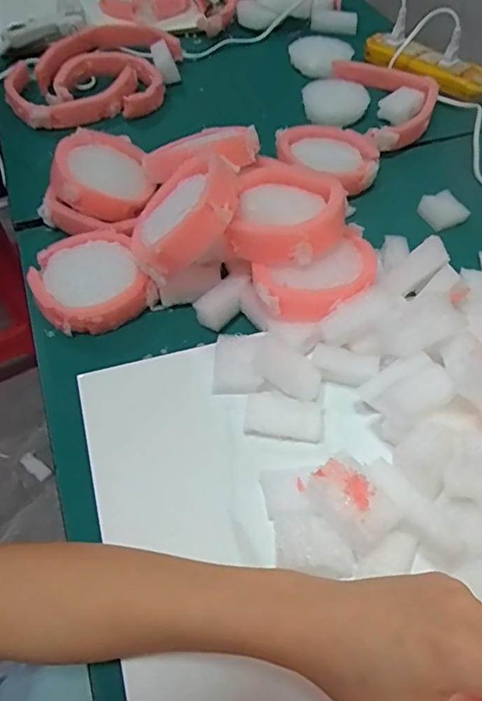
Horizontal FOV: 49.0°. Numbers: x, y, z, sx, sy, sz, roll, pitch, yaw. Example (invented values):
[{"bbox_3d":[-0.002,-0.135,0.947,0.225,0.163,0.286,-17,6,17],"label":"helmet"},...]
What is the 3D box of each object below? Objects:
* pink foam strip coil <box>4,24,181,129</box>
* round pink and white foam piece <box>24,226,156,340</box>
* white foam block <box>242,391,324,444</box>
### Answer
[{"bbox_3d":[-0.183,-0.350,0.665,0.216,0.032,0.183,-9,53,-8],"label":"pink foam strip coil"},{"bbox_3d":[-0.130,-0.061,0.450,0.089,0.024,0.095,-20,55,-16],"label":"round pink and white foam piece"},{"bbox_3d":[0.031,0.047,0.374,0.055,0.012,0.031,7,54,6],"label":"white foam block"}]

